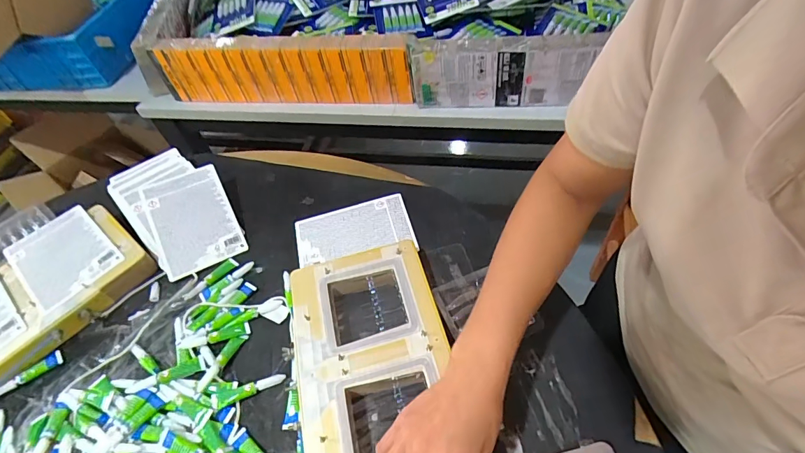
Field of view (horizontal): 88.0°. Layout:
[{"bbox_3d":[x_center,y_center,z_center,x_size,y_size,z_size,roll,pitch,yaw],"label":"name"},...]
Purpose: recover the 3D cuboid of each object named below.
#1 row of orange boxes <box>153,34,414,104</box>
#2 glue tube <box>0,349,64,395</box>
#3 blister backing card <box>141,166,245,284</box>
[{"bbox_3d":[-0.232,-0.308,0.809,0.514,0.124,0.057,6,52,11],"label":"row of orange boxes"},{"bbox_3d":[-0.474,0.188,0.526,0.081,0.018,0.007,-34,14,-28],"label":"glue tube"},{"bbox_3d":[-0.323,-0.014,0.641,0.115,0.007,0.171,-24,70,-17],"label":"blister backing card"}]

